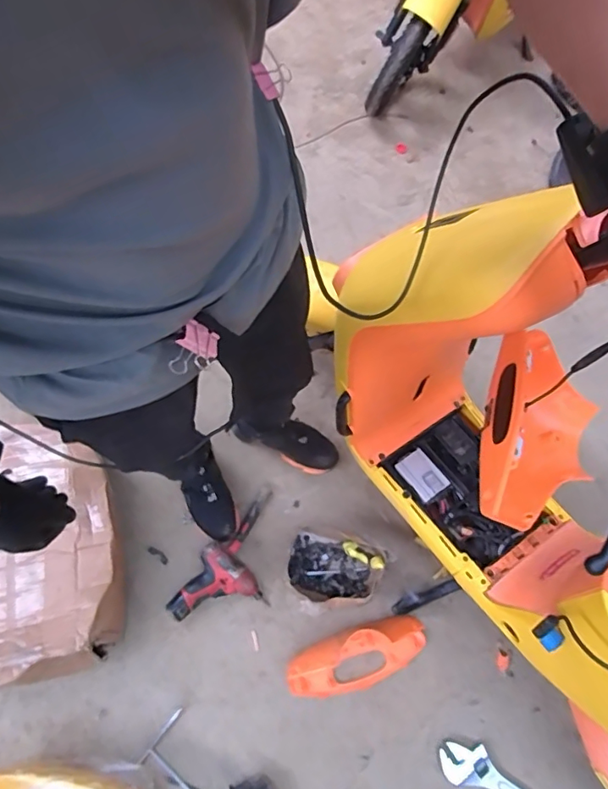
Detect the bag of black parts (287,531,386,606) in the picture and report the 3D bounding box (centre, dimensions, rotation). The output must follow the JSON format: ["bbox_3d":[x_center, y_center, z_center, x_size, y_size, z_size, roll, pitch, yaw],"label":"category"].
[{"bbox_3d":[0.063,0.390,1.125,0.205,0.099,0.158,16,68,4],"label":"bag of black parts"}]

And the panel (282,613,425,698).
[{"bbox_3d":[0.114,0.547,1.054,0.307,0.121,0.125,-16,69,-9],"label":"panel"}]

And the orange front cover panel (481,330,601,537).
[{"bbox_3d":[0.334,0.038,0.700,0.153,0.105,0.293,16,68,1],"label":"orange front cover panel"}]

